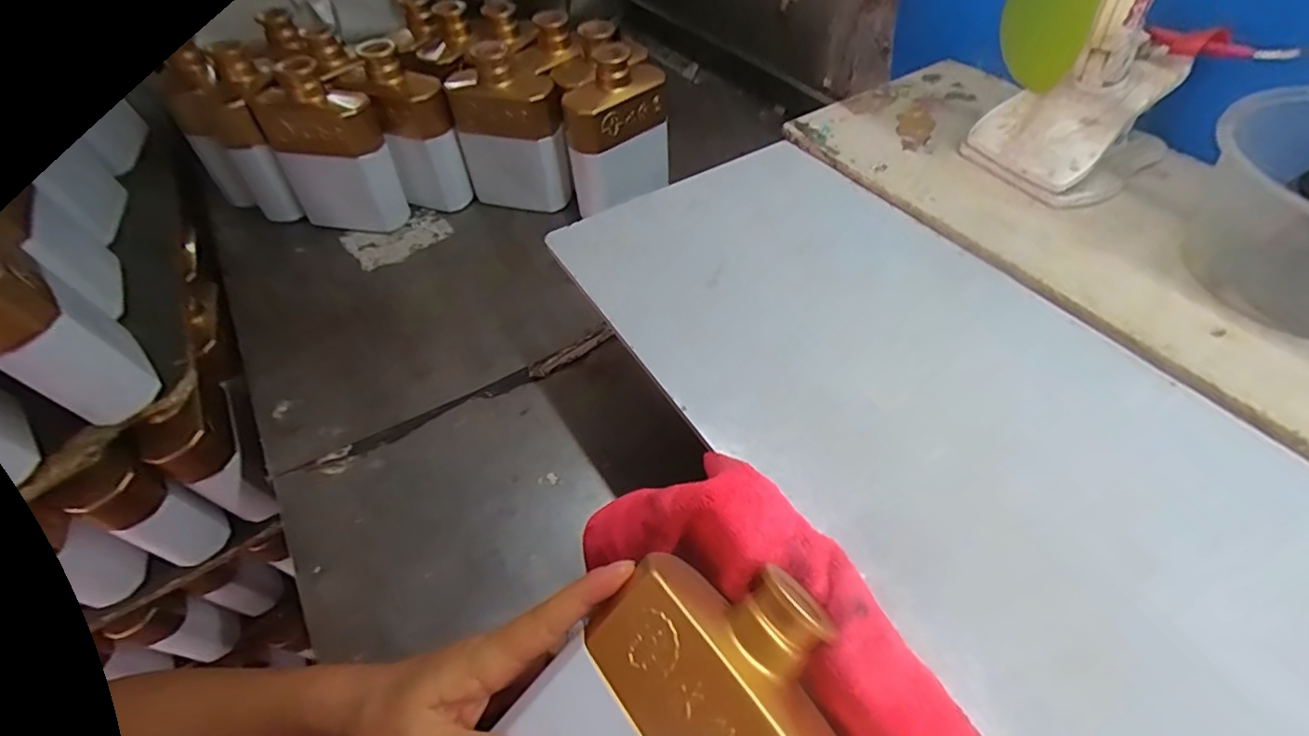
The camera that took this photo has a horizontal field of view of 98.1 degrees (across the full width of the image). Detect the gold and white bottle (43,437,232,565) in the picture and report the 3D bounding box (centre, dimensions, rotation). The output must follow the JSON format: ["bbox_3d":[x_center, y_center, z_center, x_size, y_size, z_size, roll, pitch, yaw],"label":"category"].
[{"bbox_3d":[-0.479,0.136,0.544,0.053,0.137,0.063,16,56,17],"label":"gold and white bottle"}]

